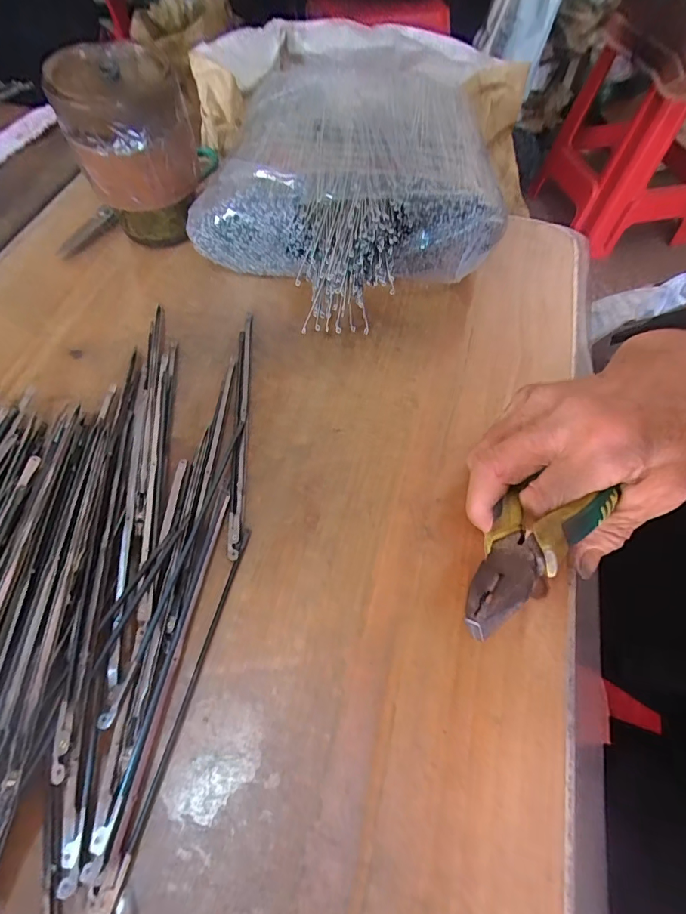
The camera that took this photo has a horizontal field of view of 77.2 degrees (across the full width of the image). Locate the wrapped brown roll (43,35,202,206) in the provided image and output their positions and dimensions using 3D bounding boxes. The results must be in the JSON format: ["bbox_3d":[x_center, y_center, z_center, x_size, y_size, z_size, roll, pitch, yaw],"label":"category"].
[{"bbox_3d":[-0.151,-0.241,0.314,0.089,0.071,0.082,-20,63,-13],"label":"wrapped brown roll"}]

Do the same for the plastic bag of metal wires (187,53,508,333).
[{"bbox_3d":[0.001,-0.207,0.345,0.221,0.077,0.265,0,61,-2],"label":"plastic bag of metal wires"}]

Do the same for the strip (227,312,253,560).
[{"bbox_3d":[-0.067,-0.025,0.283,0.008,0.005,0.184,-2,61,-4],"label":"strip"}]

